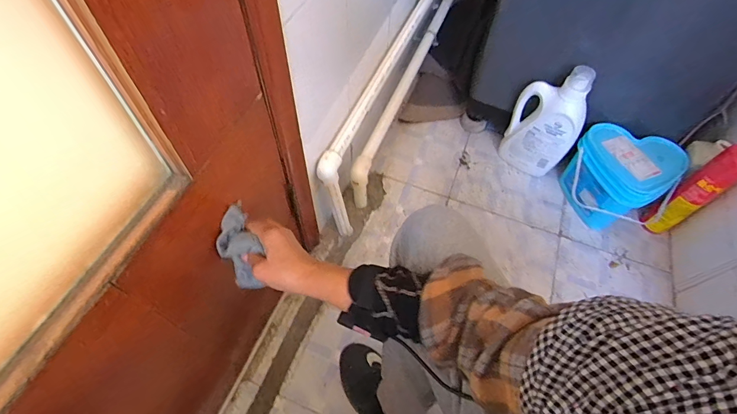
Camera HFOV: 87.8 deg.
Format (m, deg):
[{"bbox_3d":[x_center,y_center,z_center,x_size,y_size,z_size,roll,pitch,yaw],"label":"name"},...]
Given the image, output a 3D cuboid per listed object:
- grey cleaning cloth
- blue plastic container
[{"bbox_3d":[-0.171,0.057,0.512,0.048,0.034,0.116,-10,99,-8],"label":"grey cleaning cloth"},{"bbox_3d":[0.661,-0.073,0.995,0.238,0.189,0.207,-7,58,-6],"label":"blue plastic container"}]

